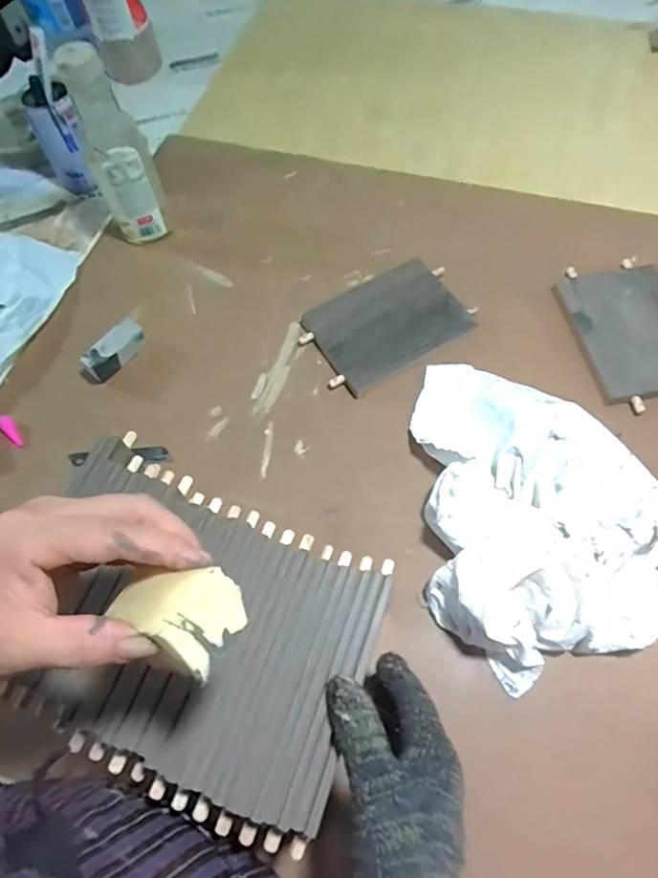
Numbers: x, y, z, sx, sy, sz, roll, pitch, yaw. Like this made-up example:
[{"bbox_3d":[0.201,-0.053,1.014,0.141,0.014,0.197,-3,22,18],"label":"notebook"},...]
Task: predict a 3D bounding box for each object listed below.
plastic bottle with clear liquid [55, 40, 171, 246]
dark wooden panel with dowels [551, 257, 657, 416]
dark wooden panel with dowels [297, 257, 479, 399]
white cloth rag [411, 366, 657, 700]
[{"bbox_3d":[-0.229,-0.310,0.599,0.066,0.190,0.077,-23,63,-8],"label":"plastic bottle with clear liquid"},{"bbox_3d":[0.312,-0.115,0.575,0.118,0.019,0.174,-10,62,-1],"label":"dark wooden panel with dowels"},{"bbox_3d":[0.059,-0.125,0.598,0.164,0.017,0.117,-31,65,-11],"label":"dark wooden panel with dowels"},{"bbox_3d":[0.183,0.038,0.482,0.203,0.060,0.282,-2,63,3],"label":"white cloth rag"}]

